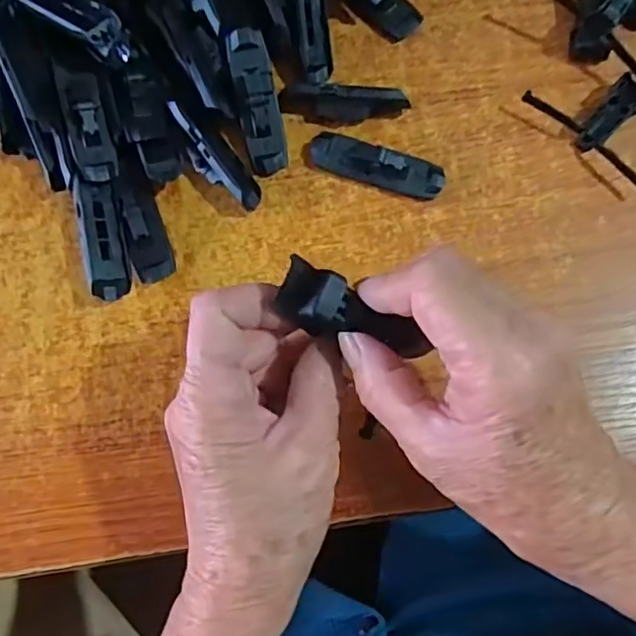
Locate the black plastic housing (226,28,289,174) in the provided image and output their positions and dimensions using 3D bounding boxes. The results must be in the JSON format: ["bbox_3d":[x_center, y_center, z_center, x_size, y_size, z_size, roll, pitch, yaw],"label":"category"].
[{"bbox_3d":[-0.032,-0.117,0.322,0.022,0.013,0.075,-12,103,-3],"label":"black plastic housing"}]

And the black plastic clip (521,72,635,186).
[{"bbox_3d":[0.164,-0.114,0.337,0.082,0.014,0.050,41,81,7],"label":"black plastic clip"}]

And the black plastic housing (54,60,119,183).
[{"bbox_3d":[-0.122,-0.104,0.315,0.021,0.015,0.063,-14,79,-3],"label":"black plastic housing"}]

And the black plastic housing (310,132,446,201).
[{"bbox_3d":[0.033,-0.086,0.330,0.074,0.017,0.019,18,79,3],"label":"black plastic housing"}]

